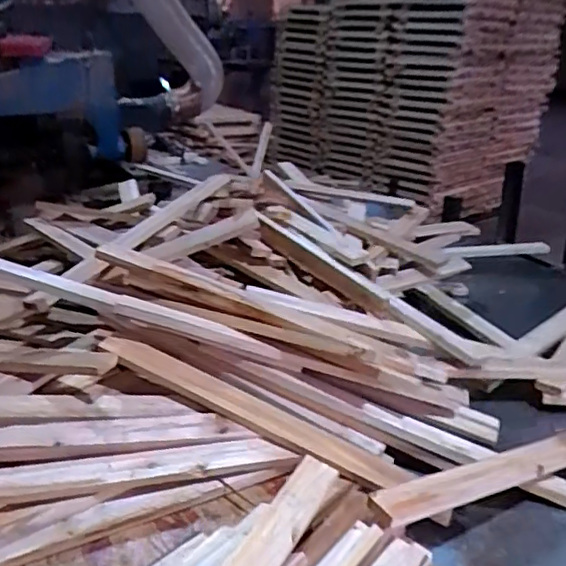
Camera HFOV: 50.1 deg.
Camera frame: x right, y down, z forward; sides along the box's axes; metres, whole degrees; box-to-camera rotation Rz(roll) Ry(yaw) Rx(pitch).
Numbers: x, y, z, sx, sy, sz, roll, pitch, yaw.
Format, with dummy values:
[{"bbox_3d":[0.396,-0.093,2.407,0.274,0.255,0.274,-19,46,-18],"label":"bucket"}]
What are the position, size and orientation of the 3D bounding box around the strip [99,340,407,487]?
[{"bbox_3d":[-0.045,0.163,0.786,0.414,0.034,0.048,23,29,15],"label":"strip"}]

